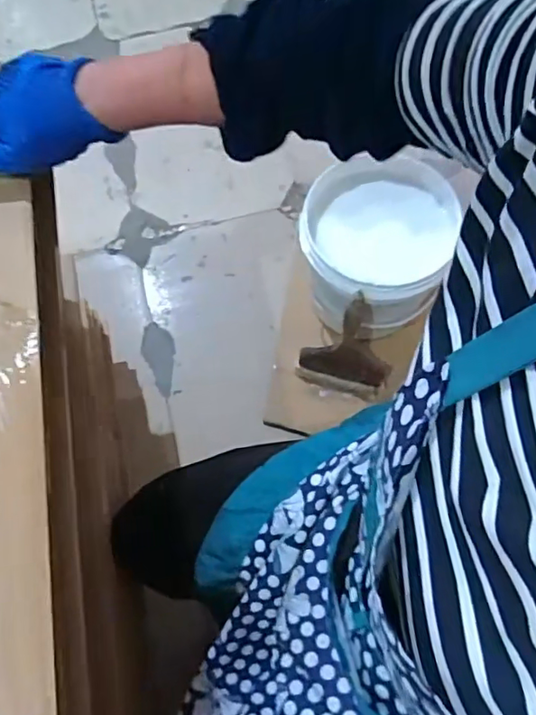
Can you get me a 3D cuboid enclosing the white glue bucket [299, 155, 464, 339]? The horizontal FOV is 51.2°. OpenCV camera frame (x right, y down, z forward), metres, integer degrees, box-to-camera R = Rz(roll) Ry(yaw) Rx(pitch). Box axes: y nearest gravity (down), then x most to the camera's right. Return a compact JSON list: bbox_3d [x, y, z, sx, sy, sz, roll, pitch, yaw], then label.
[{"bbox_3d":[0.152,-0.151,0.842,0.203,0.167,0.194,-1,69,2],"label":"white glue bucket"}]

